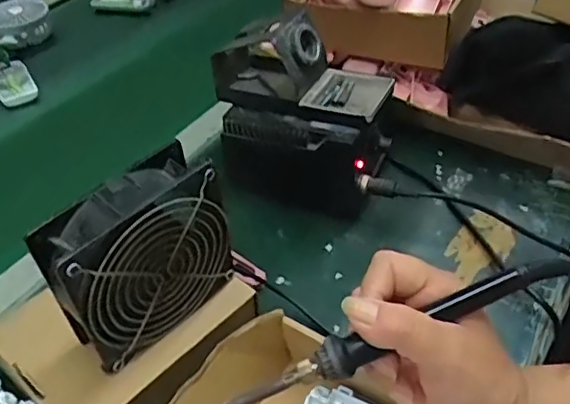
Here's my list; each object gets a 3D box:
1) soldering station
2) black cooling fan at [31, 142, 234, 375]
[{"bbox_3d":[0.017,-0.093,0.596,0.169,0.154,0.132,10,45,13],"label":"soldering station"},{"bbox_3d":[-0.101,0.037,0.414,0.046,0.112,0.121,32,53,31],"label":"black cooling fan"}]

